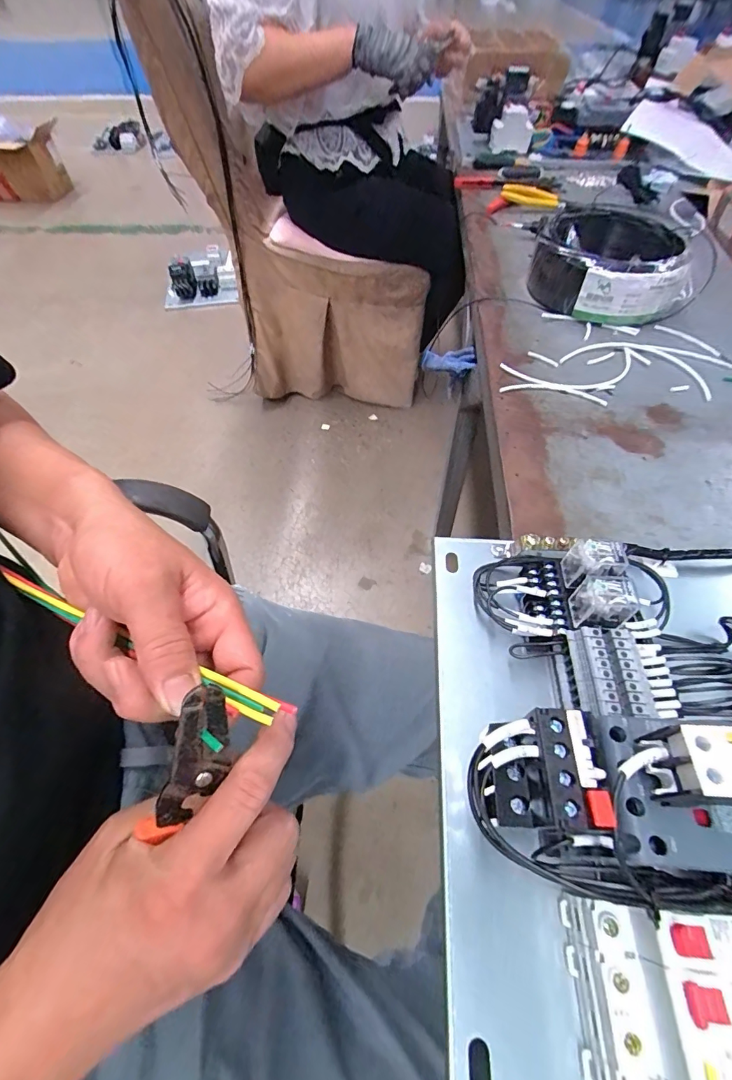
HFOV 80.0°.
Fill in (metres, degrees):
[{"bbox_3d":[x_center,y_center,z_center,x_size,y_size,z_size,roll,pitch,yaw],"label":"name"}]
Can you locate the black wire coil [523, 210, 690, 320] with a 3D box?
[{"bbox_3d":[0.328,-0.375,0.597,0.188,0.066,0.179,9,55,7],"label":"black wire coil"}]

